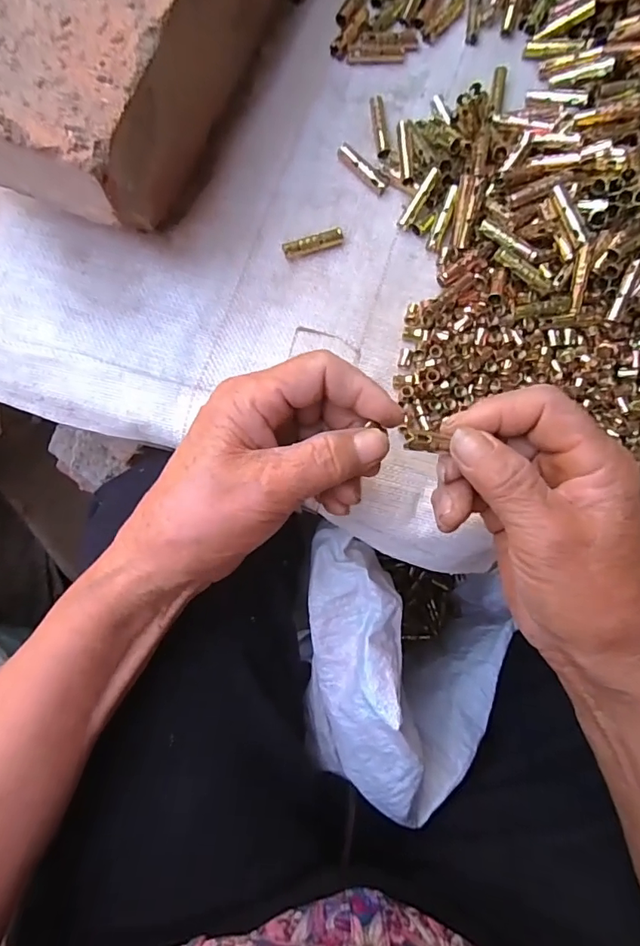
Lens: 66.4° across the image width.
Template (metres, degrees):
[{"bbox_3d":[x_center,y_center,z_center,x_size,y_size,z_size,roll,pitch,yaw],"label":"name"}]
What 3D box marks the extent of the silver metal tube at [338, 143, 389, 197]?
[{"bbox_3d":[0.029,-0.203,0.326,0.039,0.009,0.010,39,84,-2],"label":"silver metal tube"}]

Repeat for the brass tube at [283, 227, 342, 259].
[{"bbox_3d":[-0.004,-0.148,0.316,0.039,0.010,0.009,-17,88,-6],"label":"brass tube"}]

